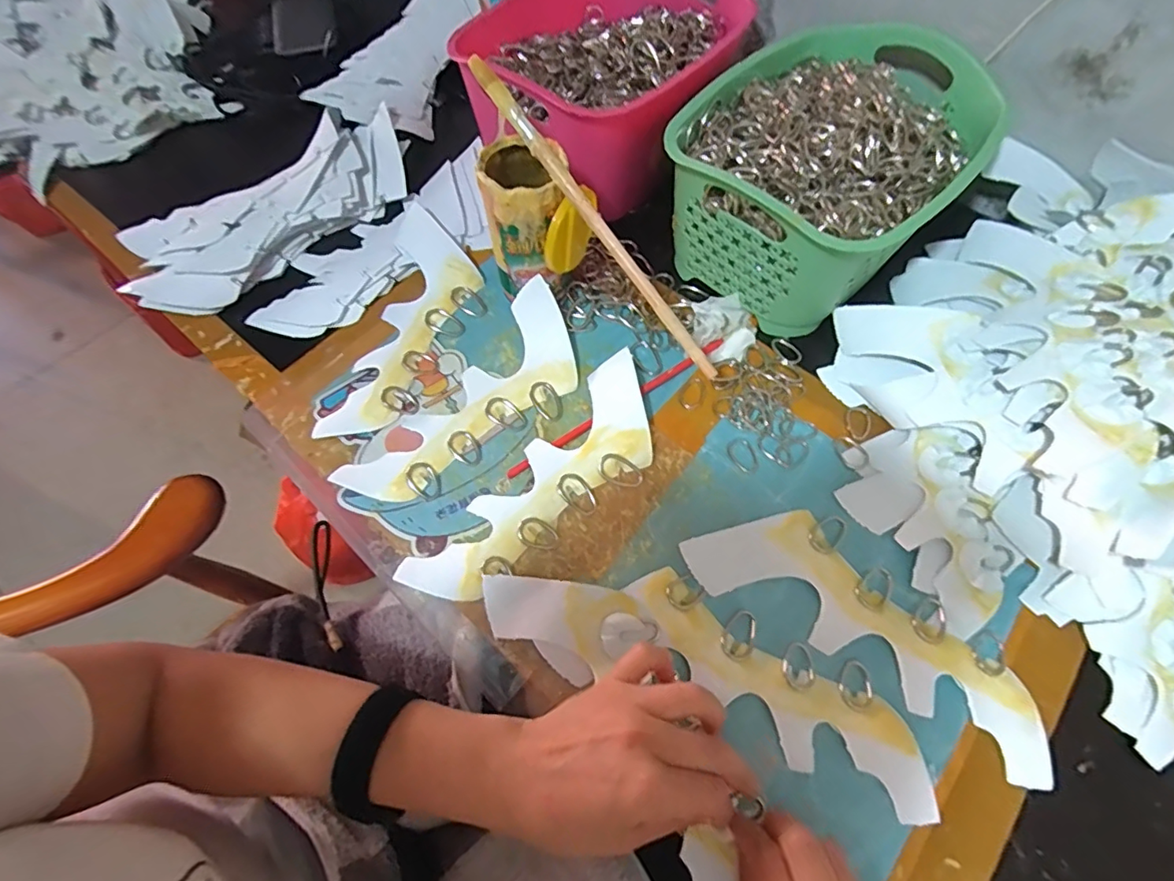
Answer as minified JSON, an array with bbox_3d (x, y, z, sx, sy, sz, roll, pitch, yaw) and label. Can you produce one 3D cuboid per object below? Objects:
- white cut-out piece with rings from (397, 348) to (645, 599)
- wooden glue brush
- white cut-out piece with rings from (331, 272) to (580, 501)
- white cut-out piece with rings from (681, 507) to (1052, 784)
[{"bbox_3d":[-0.023,0.032,0.393,0.078,0.017,0.227,37,70,17],"label":"white cut-out piece with rings"},{"bbox_3d":[0.006,-0.152,0.381,0.014,0.011,0.267,-39,93,-16],"label":"wooden glue brush"},{"bbox_3d":[-0.084,-0.030,0.420,0.086,0.028,0.213,34,69,16],"label":"white cut-out piece with rings"},{"bbox_3d":[0.181,0.113,0.355,0.229,0.009,0.079,30,68,15],"label":"white cut-out piece with rings"}]

